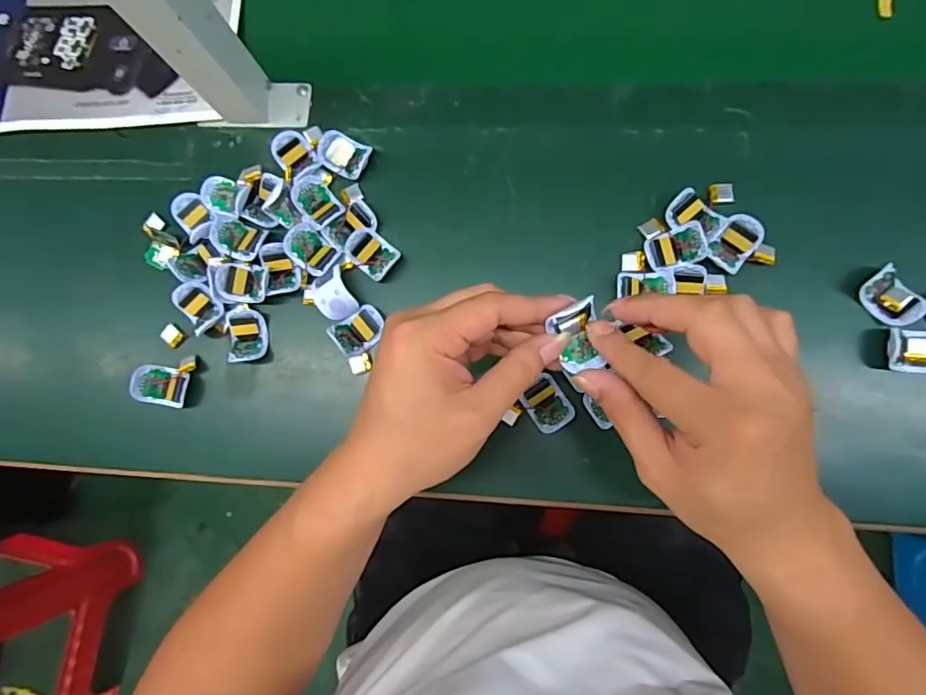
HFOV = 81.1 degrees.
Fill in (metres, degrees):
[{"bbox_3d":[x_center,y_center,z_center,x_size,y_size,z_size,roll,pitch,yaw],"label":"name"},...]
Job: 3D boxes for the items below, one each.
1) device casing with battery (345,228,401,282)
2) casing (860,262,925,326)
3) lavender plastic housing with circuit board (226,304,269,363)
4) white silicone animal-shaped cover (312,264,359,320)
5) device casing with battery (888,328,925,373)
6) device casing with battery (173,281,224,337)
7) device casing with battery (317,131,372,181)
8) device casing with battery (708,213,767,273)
[{"bbox_3d":[-0.074,-0.076,0.439,0.042,0.015,0.031,40,90,7],"label":"device casing with battery"},{"bbox_3d":[0.316,-0.037,0.397,0.036,0.012,0.043,-43,83,0],"label":"casing"},{"bbox_3d":[-0.177,-0.011,0.444,0.031,0.013,0.044,-11,84,4],"label":"lavender plastic housing with circuit board"},{"bbox_3d":[-0.103,-0.041,0.432,0.029,0.018,0.038,-29,83,2],"label":"white silicone animal-shaped cover"},{"bbox_3d":[0.330,0.002,0.393,0.041,0.016,0.031,-1,85,5],"label":"device casing with battery"},{"bbox_3d":[-0.218,-0.034,0.447,0.033,0.019,0.038,-41,83,1],"label":"device casing with battery"},{"bbox_3d":[-0.098,-0.159,0.446,0.042,0.014,0.030,27,88,7],"label":"device casing with battery"},{"bbox_3d":[0.205,-0.078,0.407,0.028,0.013,0.042,38,89,7],"label":"device casing with battery"}]

